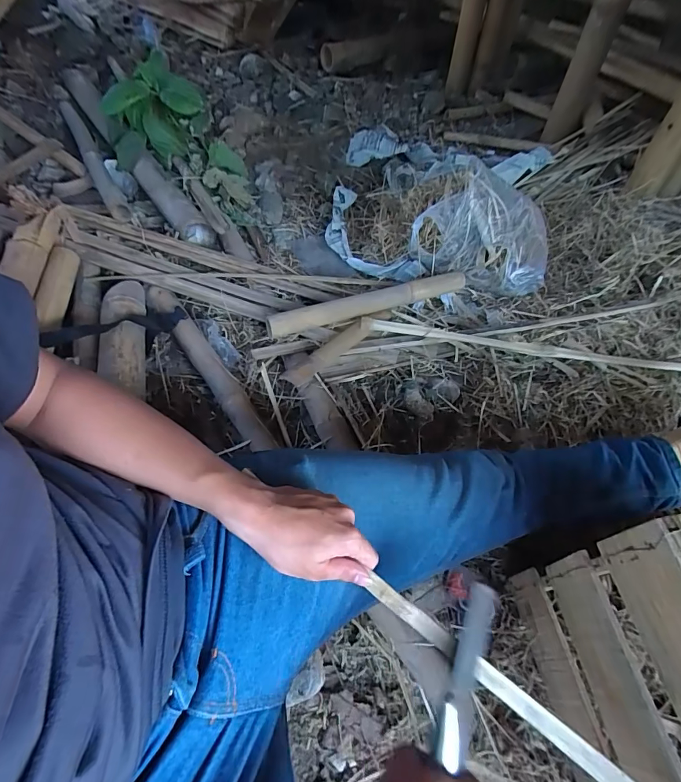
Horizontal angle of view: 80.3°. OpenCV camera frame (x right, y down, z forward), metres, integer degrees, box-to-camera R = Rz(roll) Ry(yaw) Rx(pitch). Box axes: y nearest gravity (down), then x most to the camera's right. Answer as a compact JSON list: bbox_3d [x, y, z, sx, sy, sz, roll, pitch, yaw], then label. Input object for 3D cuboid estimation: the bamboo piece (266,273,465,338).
[{"bbox_3d":[0.065,-0.187,0.848,0.449,0.036,0.051,-18,58,-17],"label":"bamboo piece"}]

